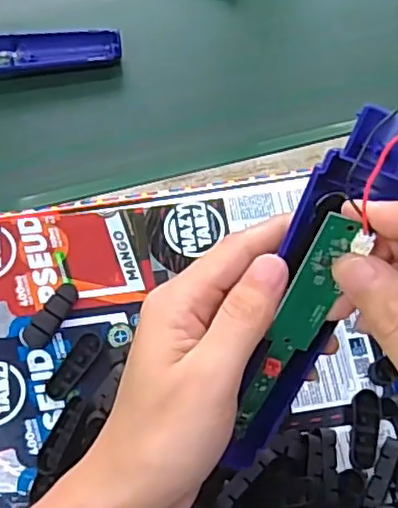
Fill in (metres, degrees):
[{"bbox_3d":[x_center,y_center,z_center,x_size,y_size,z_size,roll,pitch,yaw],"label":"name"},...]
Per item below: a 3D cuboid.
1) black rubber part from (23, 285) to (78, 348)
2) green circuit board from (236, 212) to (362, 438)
[{"bbox_3d":[-0.096,0.040,0.414,0.016,0.010,0.048,31,67,13],"label":"black rubber part"},{"bbox_3d":[0.038,0.038,0.267,0.018,0.129,0.009,26,39,11],"label":"green circuit board"}]

